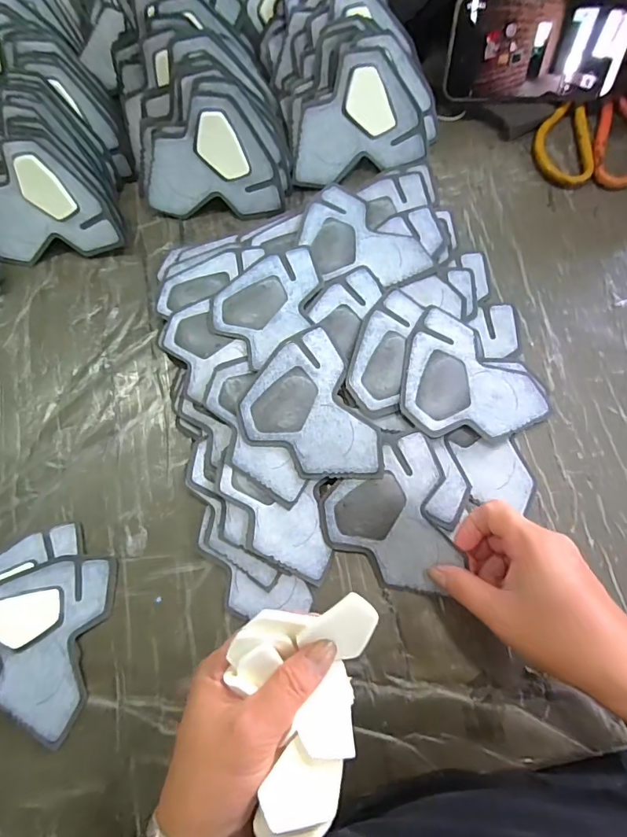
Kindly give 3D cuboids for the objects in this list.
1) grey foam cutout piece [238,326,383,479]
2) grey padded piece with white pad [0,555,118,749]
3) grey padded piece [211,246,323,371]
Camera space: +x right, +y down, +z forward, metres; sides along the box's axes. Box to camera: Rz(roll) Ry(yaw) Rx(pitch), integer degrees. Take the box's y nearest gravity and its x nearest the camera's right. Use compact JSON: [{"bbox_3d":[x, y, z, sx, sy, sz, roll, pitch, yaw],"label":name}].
[{"bbox_3d":[-0.007,-0.002,0.357,0.092,0.015,0.121,-24,73,-6],"label":"grey foam cutout piece"},{"bbox_3d":[-0.207,0.169,0.339,0.099,0.012,0.122,0,73,2],"label":"grey padded piece with white pad"},{"bbox_3d":[-0.034,-0.101,0.385,0.103,0.008,0.078,-43,79,-8],"label":"grey padded piece"}]

